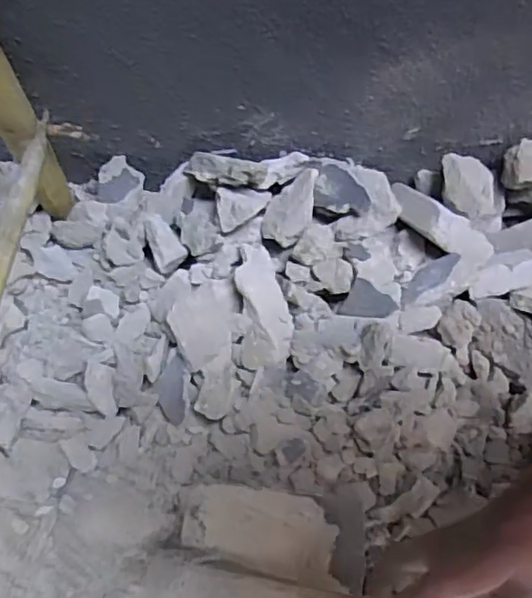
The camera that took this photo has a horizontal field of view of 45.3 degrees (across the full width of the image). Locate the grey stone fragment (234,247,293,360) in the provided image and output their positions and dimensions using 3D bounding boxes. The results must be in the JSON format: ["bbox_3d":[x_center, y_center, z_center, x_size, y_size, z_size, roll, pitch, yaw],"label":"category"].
[{"bbox_3d":[-0.003,0.002,0.841,0.051,0.046,0.153,-20,86,-6],"label":"grey stone fragment"}]

